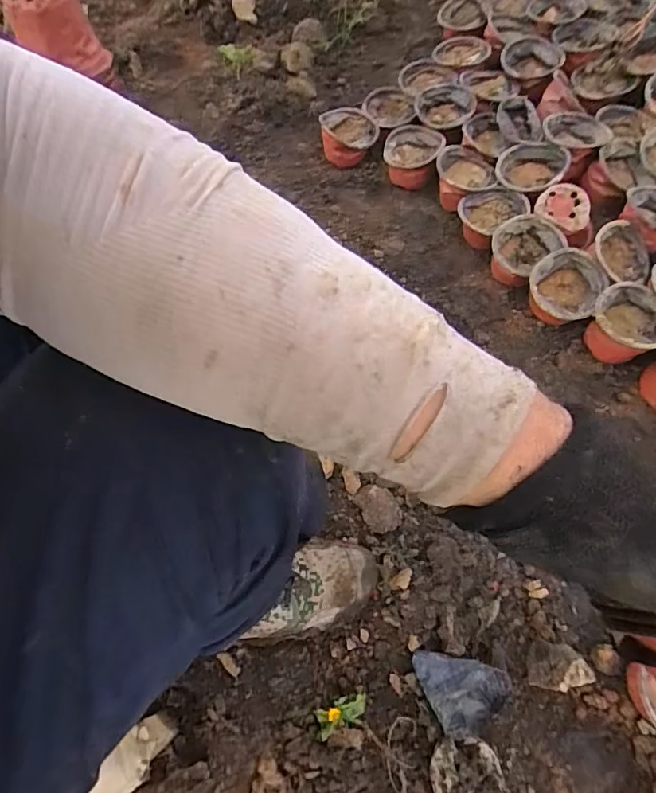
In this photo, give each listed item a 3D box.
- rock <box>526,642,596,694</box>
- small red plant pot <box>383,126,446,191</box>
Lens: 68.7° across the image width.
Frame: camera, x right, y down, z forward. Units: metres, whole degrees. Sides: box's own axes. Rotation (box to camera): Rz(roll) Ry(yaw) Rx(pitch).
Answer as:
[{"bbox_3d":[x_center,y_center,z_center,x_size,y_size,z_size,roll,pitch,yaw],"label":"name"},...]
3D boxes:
[{"bbox_3d":[0.235,0.279,0.495,0.054,0.062,0.040,9,67,7],"label":"rock"},{"bbox_3d":[0.139,-0.397,0.791,0.091,0.058,0.090,-1,66,3],"label":"small red plant pot"}]

